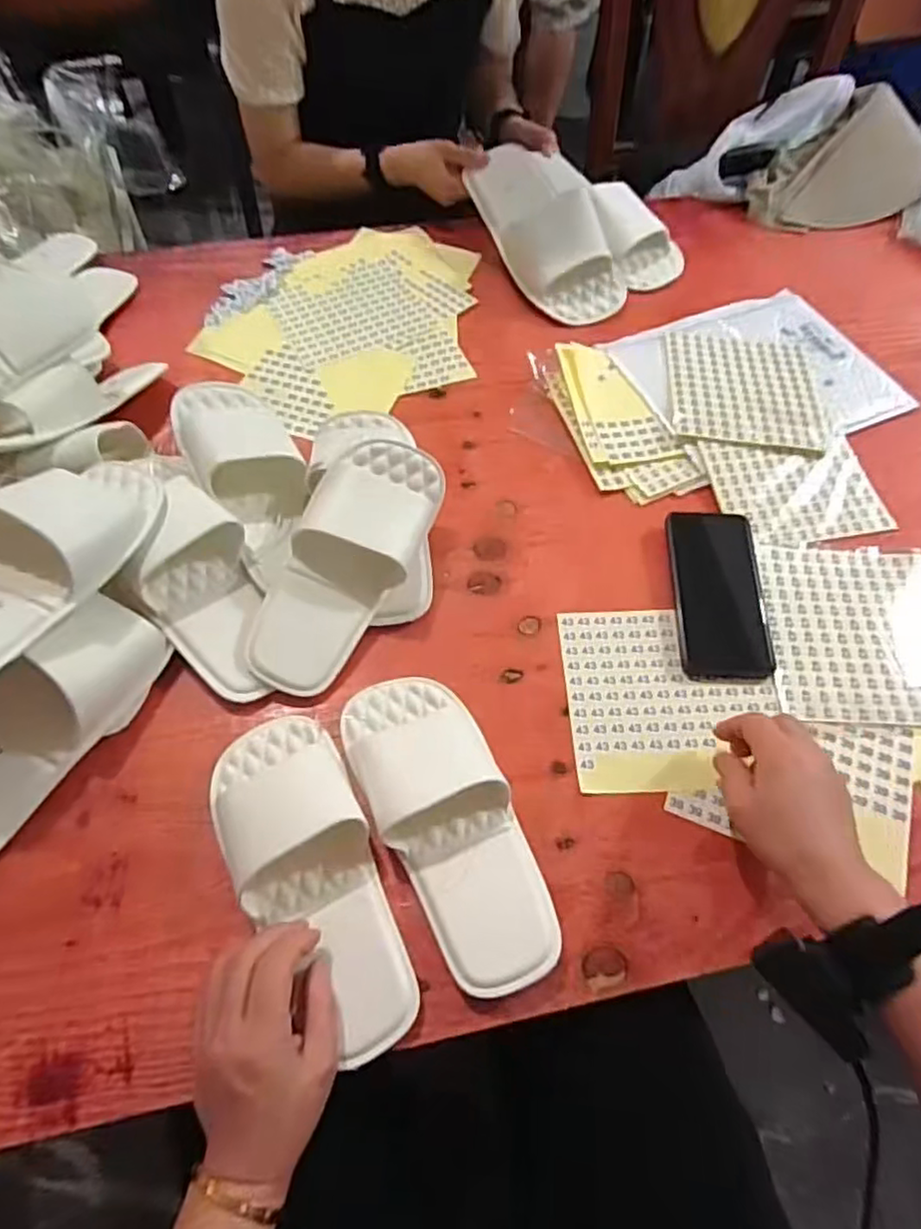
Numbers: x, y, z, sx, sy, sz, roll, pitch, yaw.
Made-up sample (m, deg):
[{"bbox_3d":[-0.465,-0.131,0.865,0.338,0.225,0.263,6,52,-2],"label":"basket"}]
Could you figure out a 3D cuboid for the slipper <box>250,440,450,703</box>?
[{"bbox_3d":[-0.094,-0.046,0.551,0.103,0.055,0.231,25,76,11],"label":"slipper"}]

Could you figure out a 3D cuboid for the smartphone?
[{"bbox_3d":[0.227,-0.018,0.582,0.077,0.010,0.155,1,69,0],"label":"smartphone"}]

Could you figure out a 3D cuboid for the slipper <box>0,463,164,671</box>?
[{"bbox_3d":[-0.309,-0.039,0.475,0.093,0.054,0.230,24,60,13],"label":"slipper"}]

